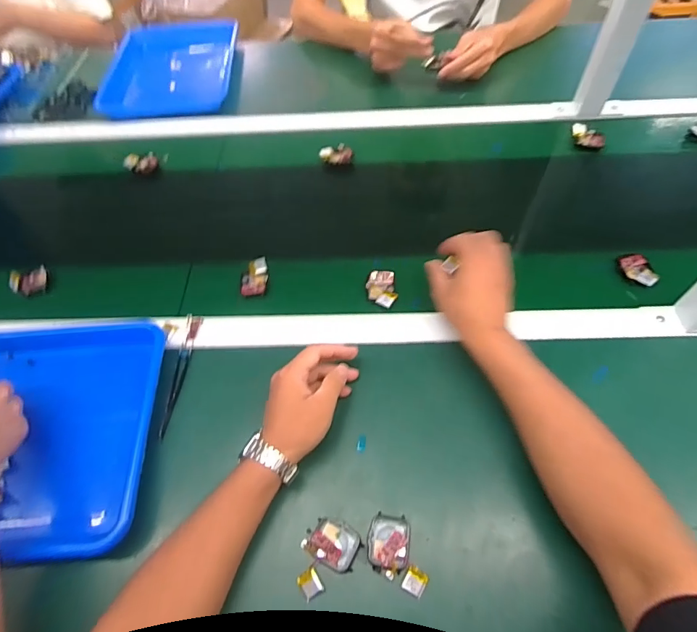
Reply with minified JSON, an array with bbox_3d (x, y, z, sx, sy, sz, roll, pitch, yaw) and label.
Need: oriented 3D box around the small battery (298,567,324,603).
[{"bbox_3d":[-0.035,0.247,0.401,0.019,0.005,0.021,-31,60,-15],"label":"small battery"}]

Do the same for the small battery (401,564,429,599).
[{"bbox_3d":[0.061,0.242,0.397,0.019,0.006,0.021,24,62,18],"label":"small battery"}]

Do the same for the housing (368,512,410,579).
[{"bbox_3d":[0.038,0.216,0.413,0.038,0.012,0.052,5,58,7],"label":"housing"}]

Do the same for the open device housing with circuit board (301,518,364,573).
[{"bbox_3d":[-0.015,0.216,0.415,0.049,0.013,0.038,23,62,18],"label":"open device housing with circuit board"}]

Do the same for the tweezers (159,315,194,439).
[{"bbox_3d":[-0.203,0.066,0.524,0.017,0.010,0.156,-3,57,3],"label":"tweezers"}]

